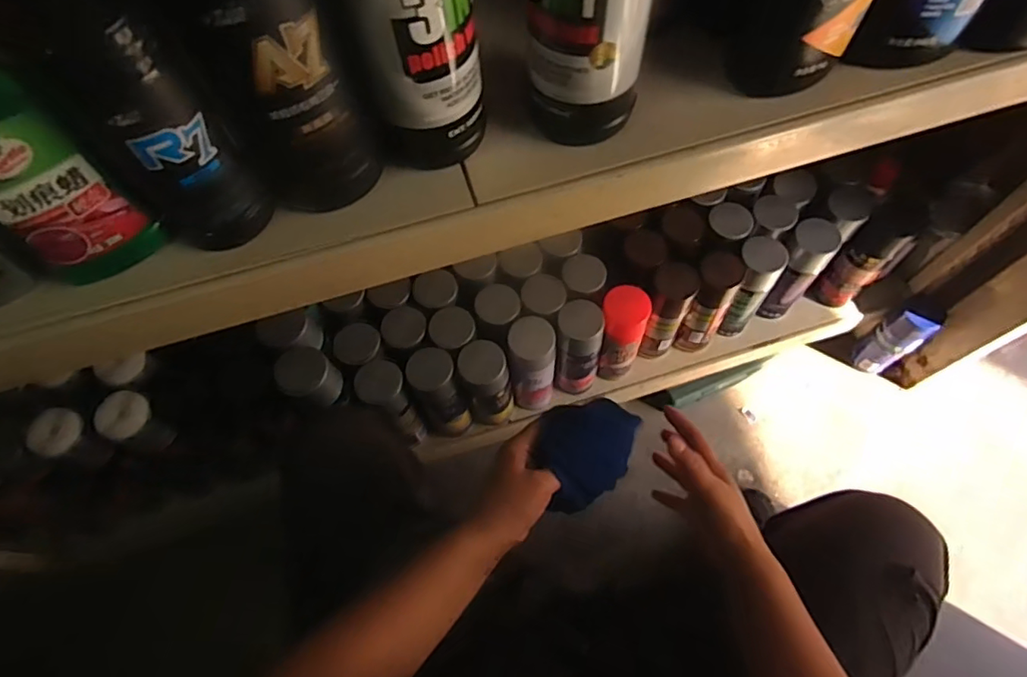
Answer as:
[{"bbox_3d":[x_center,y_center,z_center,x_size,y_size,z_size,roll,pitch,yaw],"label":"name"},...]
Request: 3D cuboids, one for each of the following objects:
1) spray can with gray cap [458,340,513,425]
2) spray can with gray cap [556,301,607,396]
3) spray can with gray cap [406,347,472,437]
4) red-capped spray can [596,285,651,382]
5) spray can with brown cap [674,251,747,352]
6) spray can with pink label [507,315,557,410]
[{"bbox_3d":[-0.035,0.065,0.783,0.063,0.160,0.066,-10,65,-2],"label":"spray can with gray cap"},{"bbox_3d":[0.096,0.020,0.819,0.062,0.186,0.069,8,66,6],"label":"spray can with gray cap"},{"bbox_3d":[-0.102,0.083,0.797,0.060,0.190,0.070,-20,66,-6],"label":"spray can with gray cap"},{"bbox_3d":[0.155,0.000,0.814,0.061,0.191,0.059,-1,65,2],"label":"red-capped spray can"},{"bbox_3d":[0.291,-0.049,0.842,0.065,0.184,0.072,26,69,14],"label":"spray can with brown cap"},{"bbox_3d":[0.029,0.043,0.805,0.060,0.208,0.055,-1,65,2],"label":"spray can with pink label"}]

